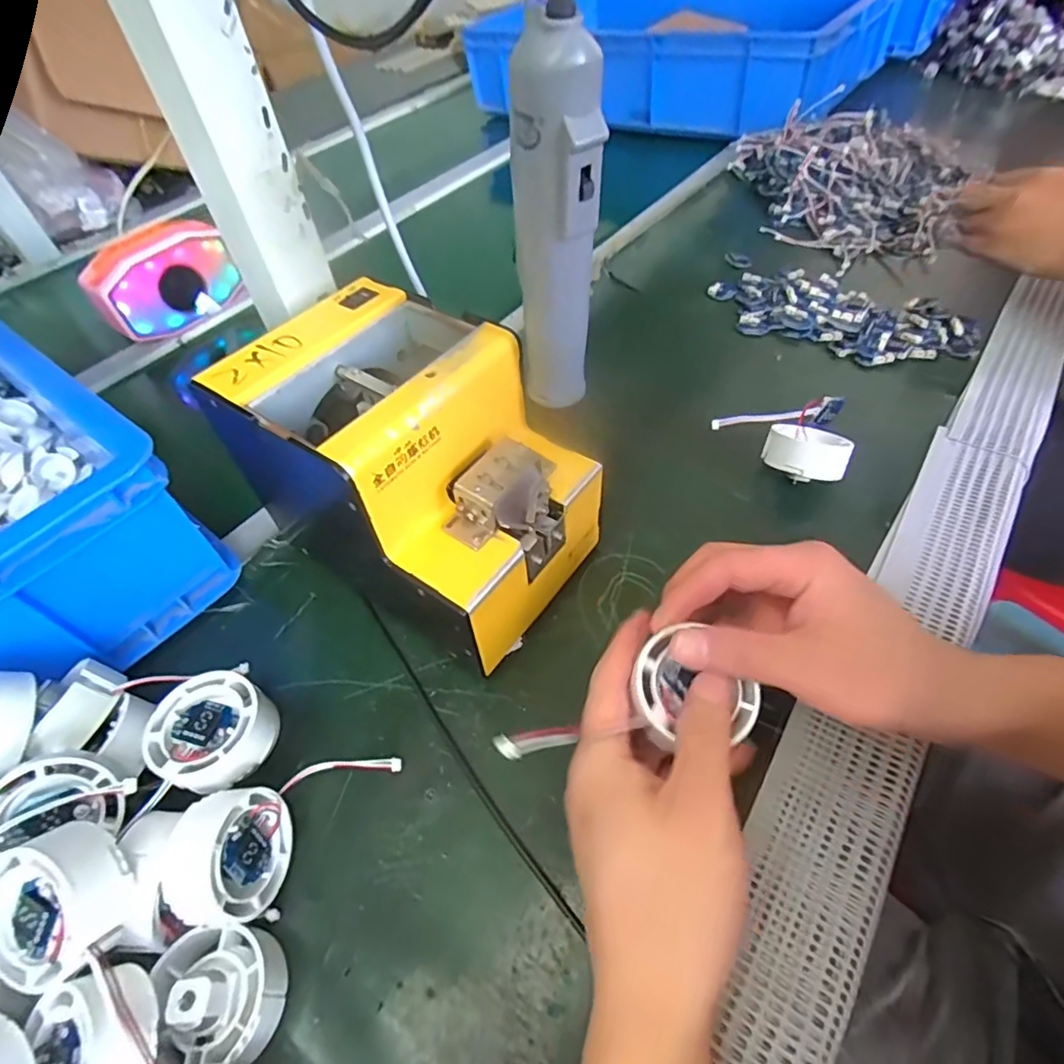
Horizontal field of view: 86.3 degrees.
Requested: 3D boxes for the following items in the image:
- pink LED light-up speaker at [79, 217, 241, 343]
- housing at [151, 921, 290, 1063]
[{"bbox_3d":[-0.390,-0.266,0.602,0.135,0.092,0.037,-39,57,-23],"label":"pink LED light-up speaker"},{"bbox_3d":[-0.135,0.196,0.241,0.049,0.031,0.047,-3,51,4],"label":"housing"}]

